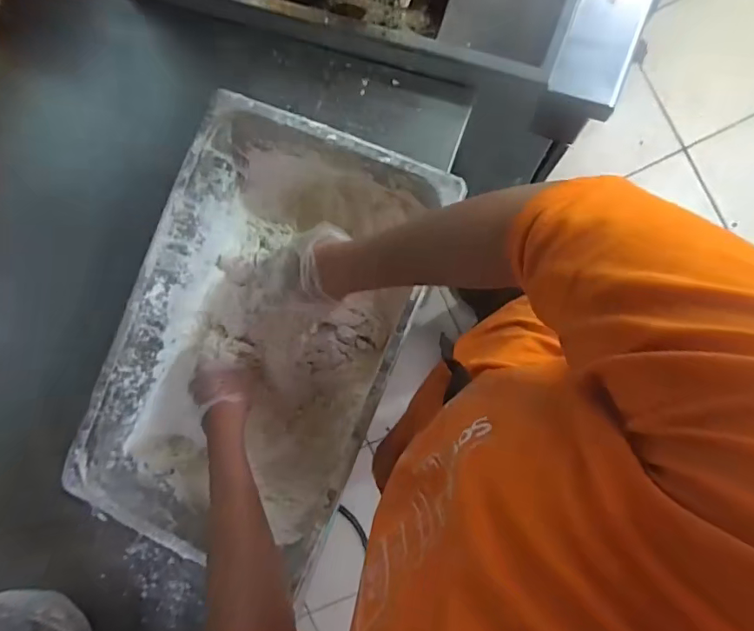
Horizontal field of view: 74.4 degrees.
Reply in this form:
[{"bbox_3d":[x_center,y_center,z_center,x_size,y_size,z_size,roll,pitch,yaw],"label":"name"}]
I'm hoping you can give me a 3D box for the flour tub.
[{"bbox_3d":[-0.139,0.026,0.646,0.311,0.150,0.514,19,92,8],"label":"flour tub"}]

